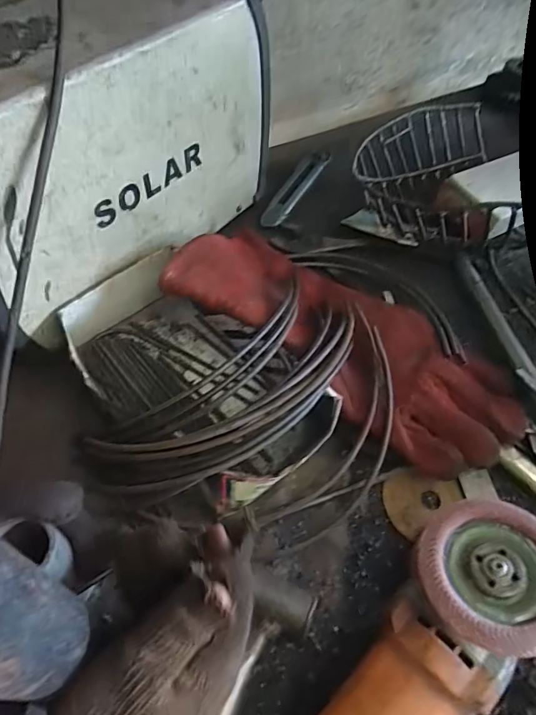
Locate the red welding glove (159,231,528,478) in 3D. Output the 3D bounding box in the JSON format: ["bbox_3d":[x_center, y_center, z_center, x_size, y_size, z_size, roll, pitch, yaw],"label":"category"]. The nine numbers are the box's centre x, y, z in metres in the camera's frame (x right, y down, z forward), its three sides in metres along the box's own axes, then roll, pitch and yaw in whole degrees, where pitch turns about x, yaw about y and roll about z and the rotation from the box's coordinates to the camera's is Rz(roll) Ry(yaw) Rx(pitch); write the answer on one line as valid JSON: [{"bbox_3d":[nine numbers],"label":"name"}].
[{"bbox_3d":[0.068,-0.022,0.431,0.336,0.077,0.142,32,62,20],"label":"red welding glove"}]

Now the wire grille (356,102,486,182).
[{"bbox_3d":[0.176,-0.254,0.566,0.203,0.077,0.052,-19,22,-15],"label":"wire grille"}]

